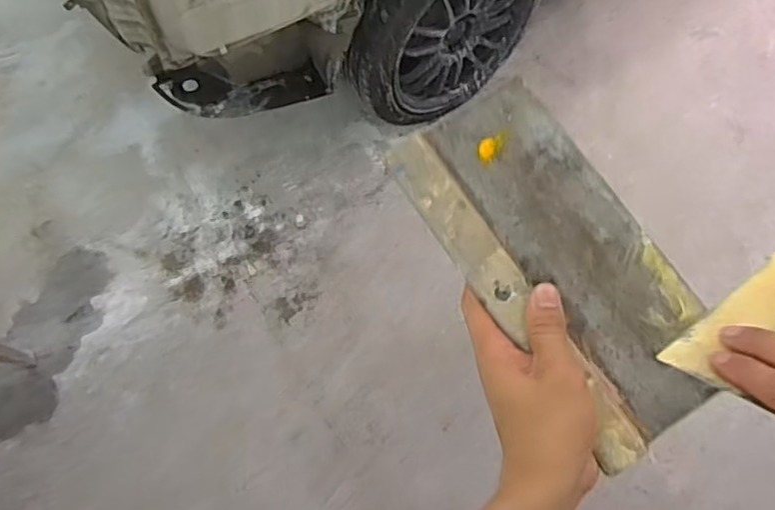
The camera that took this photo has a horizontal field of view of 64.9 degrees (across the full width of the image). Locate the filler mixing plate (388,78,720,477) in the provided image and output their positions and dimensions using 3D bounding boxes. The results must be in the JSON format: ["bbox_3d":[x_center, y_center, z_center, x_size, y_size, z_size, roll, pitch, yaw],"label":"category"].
[{"bbox_3d":[0.113,0.002,0.401,0.118,0.009,0.243,-31,79,-9],"label":"filler mixing plate"}]

